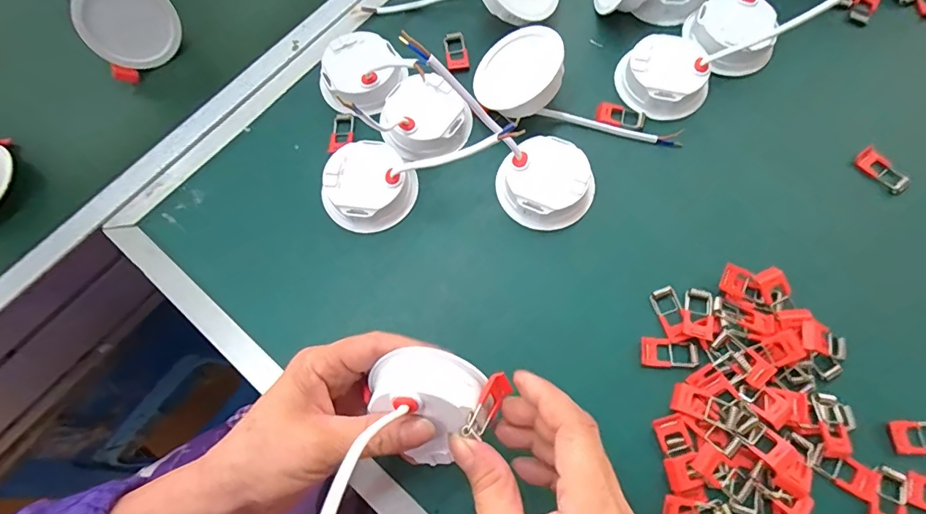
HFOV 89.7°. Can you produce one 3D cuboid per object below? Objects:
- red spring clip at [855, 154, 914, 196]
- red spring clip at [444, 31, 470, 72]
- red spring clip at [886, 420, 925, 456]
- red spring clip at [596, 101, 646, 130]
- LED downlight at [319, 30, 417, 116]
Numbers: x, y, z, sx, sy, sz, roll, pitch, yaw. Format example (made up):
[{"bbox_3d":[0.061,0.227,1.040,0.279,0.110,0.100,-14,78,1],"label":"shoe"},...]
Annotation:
[{"bbox_3d":[0.312,-0.064,0.345,0.019,0.006,0.038,-39,74,-12],"label":"red spring clip"},{"bbox_3d":[-0.006,-0.175,0.396,0.018,0.008,0.033,-11,70,-2],"label":"red spring clip"},{"bbox_3d":[0.280,0.110,0.284,0.034,0.005,0.019,-2,70,1],"label":"red spring clip"},{"bbox_3d":[0.125,-0.112,0.368,0.038,0.004,0.022,11,71,6],"label":"red spring clip"},{"bbox_3d":[-0.081,-0.150,0.379,0.068,0.028,0.064,-1,70,2],"label":"LED downlight"}]

